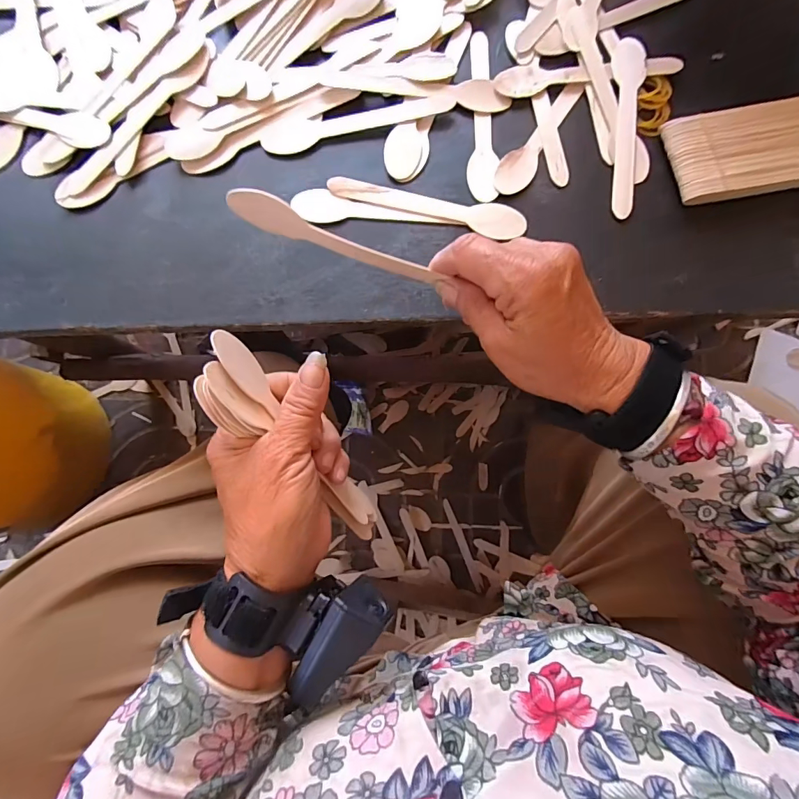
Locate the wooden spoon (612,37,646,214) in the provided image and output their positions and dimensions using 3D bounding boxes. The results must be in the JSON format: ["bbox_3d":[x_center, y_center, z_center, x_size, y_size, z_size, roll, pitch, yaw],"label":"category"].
[{"bbox_3d":[0.181,-0.222,0.341,0.025,0.007,0.159,8,82,-1],"label":"wooden spoon"}]

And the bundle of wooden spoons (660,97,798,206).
[{"bbox_3d":[0.289,-0.197,0.328,0.149,0.027,0.073,-9,82,-3],"label":"bundle of wooden spoons"}]

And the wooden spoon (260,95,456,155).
[{"bbox_3d":[-0.032,-0.223,0.341,0.155,0.006,0.028,-12,81,-2],"label":"wooden spoon"}]

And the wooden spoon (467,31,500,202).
[{"bbox_3d":[0.069,-0.233,0.345,0.023,0.004,0.153,2,80,0],"label":"wooden spoon"}]

